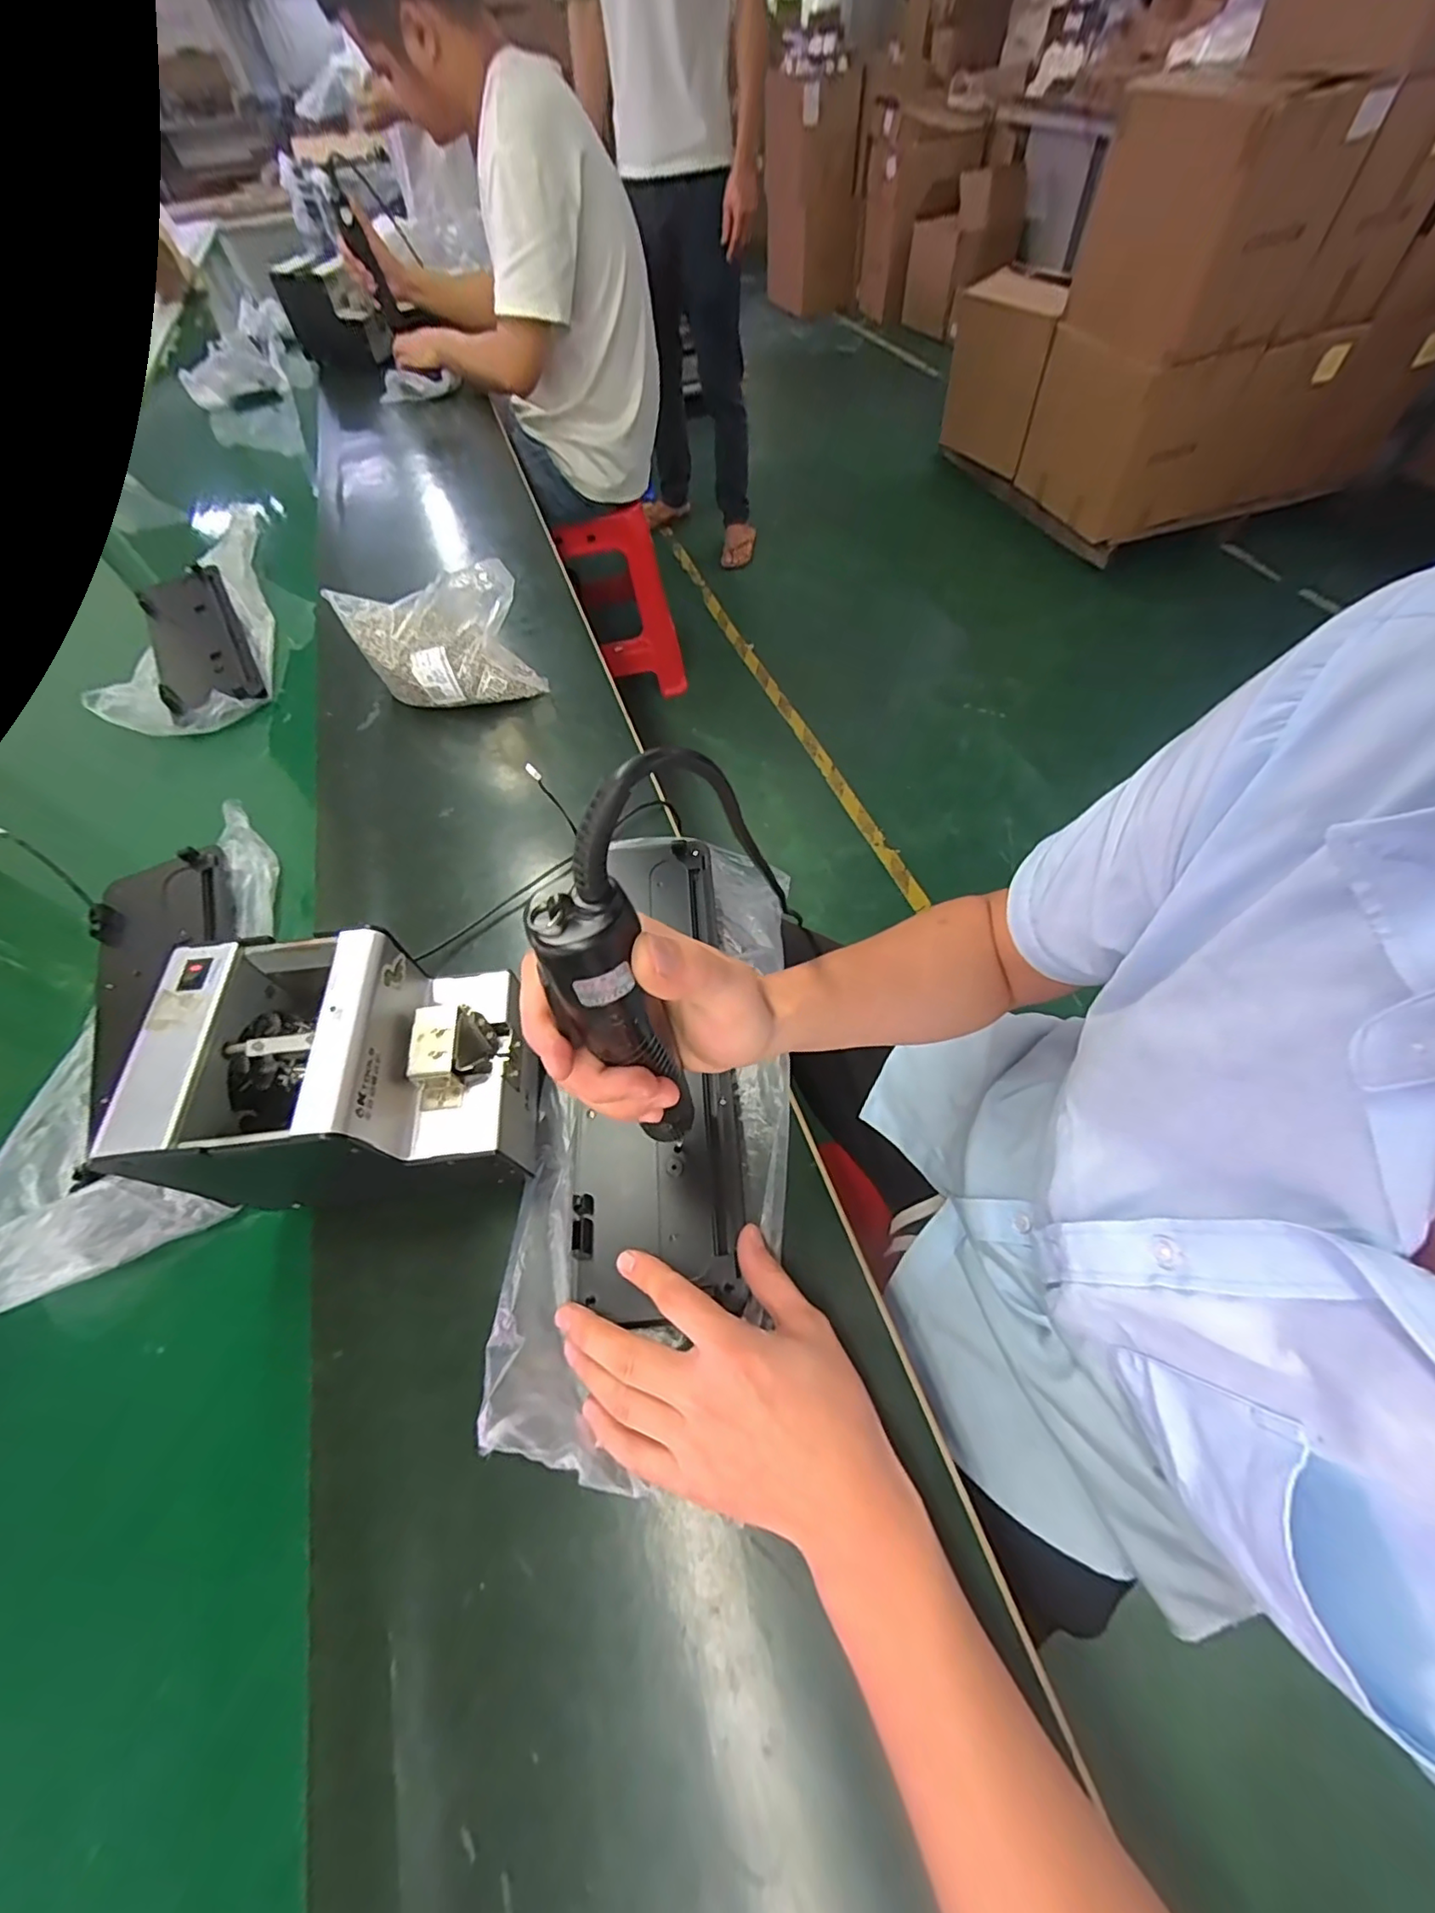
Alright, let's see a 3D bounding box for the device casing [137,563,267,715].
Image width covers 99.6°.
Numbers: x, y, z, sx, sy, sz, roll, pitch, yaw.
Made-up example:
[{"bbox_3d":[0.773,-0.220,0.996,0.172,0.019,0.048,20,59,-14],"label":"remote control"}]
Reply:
[{"bbox_3d":[-0.686,-0.426,0.801,0.109,0.026,0.352,-30,62,-16],"label":"device casing"}]

